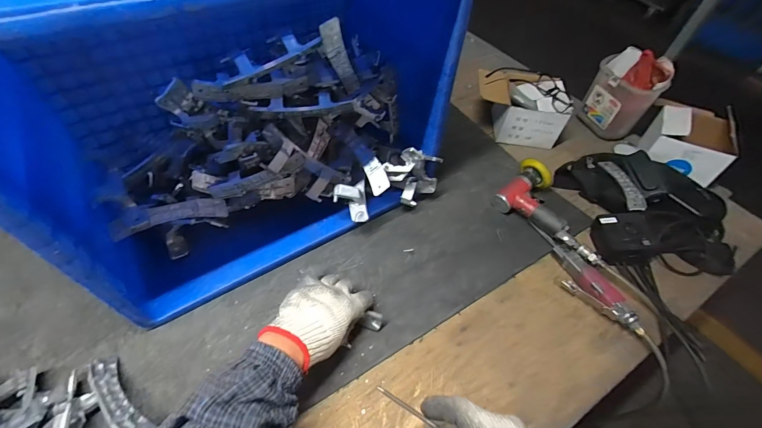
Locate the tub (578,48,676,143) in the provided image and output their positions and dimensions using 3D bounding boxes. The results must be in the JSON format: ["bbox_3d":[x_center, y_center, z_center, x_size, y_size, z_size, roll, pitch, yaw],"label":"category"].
[{"bbox_3d":[0.561,-0.282,0.813,0.106,0.162,0.139,-19,55,-18],"label":"tub"}]

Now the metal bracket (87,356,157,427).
[{"bbox_3d":[-0.321,0.219,0.418,0.153,0.027,0.026,23,52,35],"label":"metal bracket"}]

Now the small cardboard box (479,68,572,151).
[{"bbox_3d":[0.318,-0.258,0.809,0.188,0.109,0.153,6,51,1],"label":"small cardboard box"}]

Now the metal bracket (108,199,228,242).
[{"bbox_3d":[-0.315,0.001,0.519,0.150,0.030,0.038,-16,53,-34],"label":"metal bracket"}]

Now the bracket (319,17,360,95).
[{"bbox_3d":[-0.061,-0.234,0.519,0.033,0.105,0.017,5,48,29],"label":"bracket"}]

